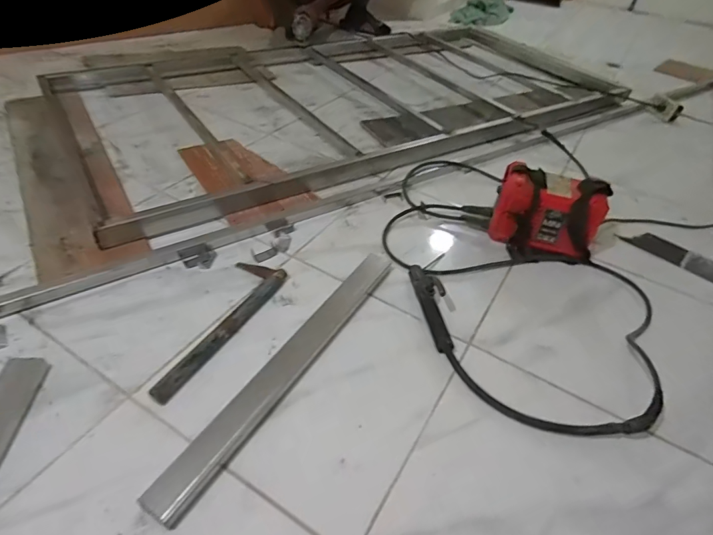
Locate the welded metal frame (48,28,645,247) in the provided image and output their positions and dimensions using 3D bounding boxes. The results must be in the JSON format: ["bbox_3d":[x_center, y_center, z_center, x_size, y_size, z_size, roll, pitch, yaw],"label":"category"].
[{"bbox_3d":[0.019,-0.733,1.692,2.008,0.063,1.256,-21,49,-25],"label":"welded metal frame"}]

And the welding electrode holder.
[{"bbox_3d":[0.139,0.061,0.815,0.038,0.060,0.209,-2,42,-8],"label":"welding electrode holder"}]

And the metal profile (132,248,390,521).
[{"bbox_3d":[-0.099,0.143,0.736,0.062,0.011,0.580,25,45,21],"label":"metal profile"}]

